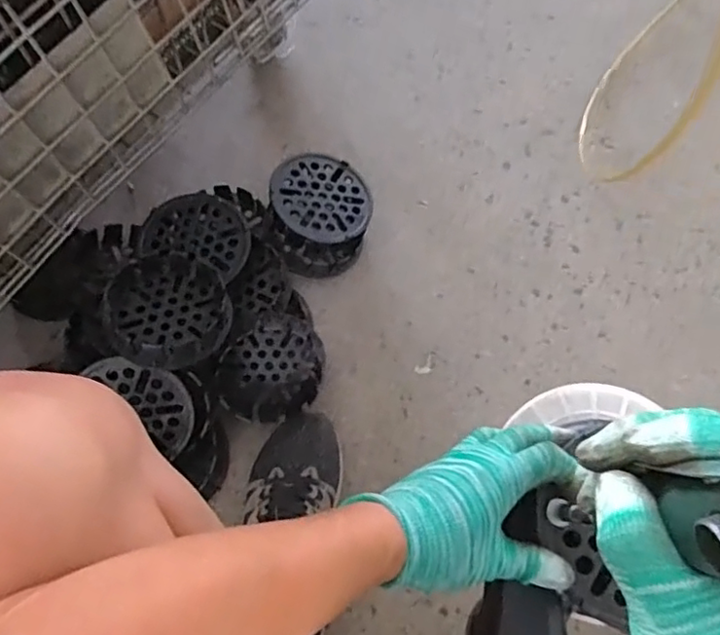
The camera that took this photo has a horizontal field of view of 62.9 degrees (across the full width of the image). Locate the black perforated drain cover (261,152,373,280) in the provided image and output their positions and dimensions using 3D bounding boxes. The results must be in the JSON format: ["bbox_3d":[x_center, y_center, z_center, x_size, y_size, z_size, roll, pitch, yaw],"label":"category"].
[{"bbox_3d":[-0.059,-0.133,0.788,0.141,0.066,0.154,3,72,-17],"label":"black perforated drain cover"}]

